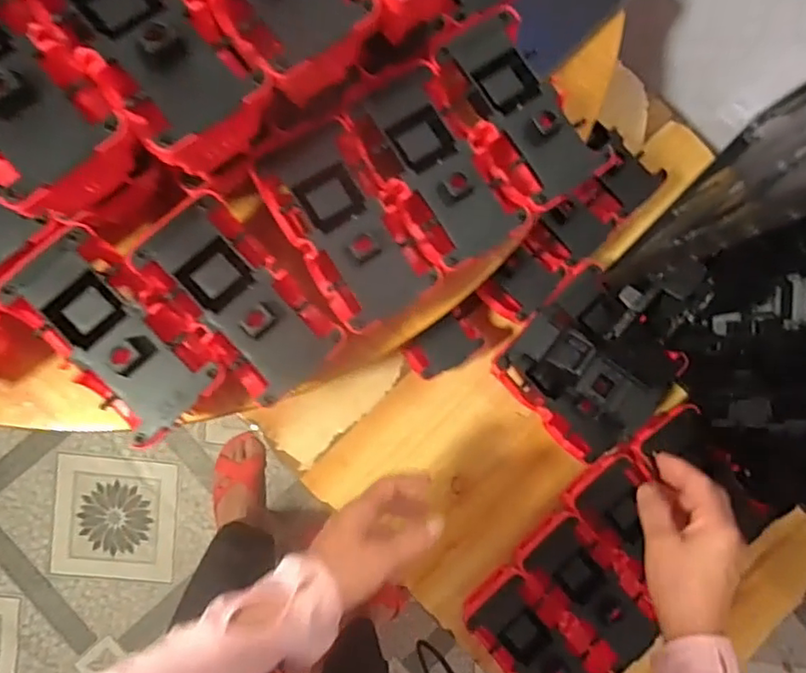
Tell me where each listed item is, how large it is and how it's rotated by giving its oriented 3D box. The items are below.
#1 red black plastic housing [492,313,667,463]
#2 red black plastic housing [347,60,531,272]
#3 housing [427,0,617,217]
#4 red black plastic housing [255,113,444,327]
[{"bbox_3d":[0.174,0.051,0.623,0.151,0.063,0.098,37,81,-2],"label":"red black plastic housing"},{"bbox_3d":[0.025,-0.125,0.462,0.086,0.046,0.156,-28,88,-9],"label":"red black plastic housing"},{"bbox_3d":[0.086,-0.171,0.470,0.087,0.052,0.149,-33,89,-9],"label":"housing"},{"bbox_3d":[-0.040,-0.081,0.446,0.083,0.046,0.151,-32,88,-9],"label":"red black plastic housing"}]

